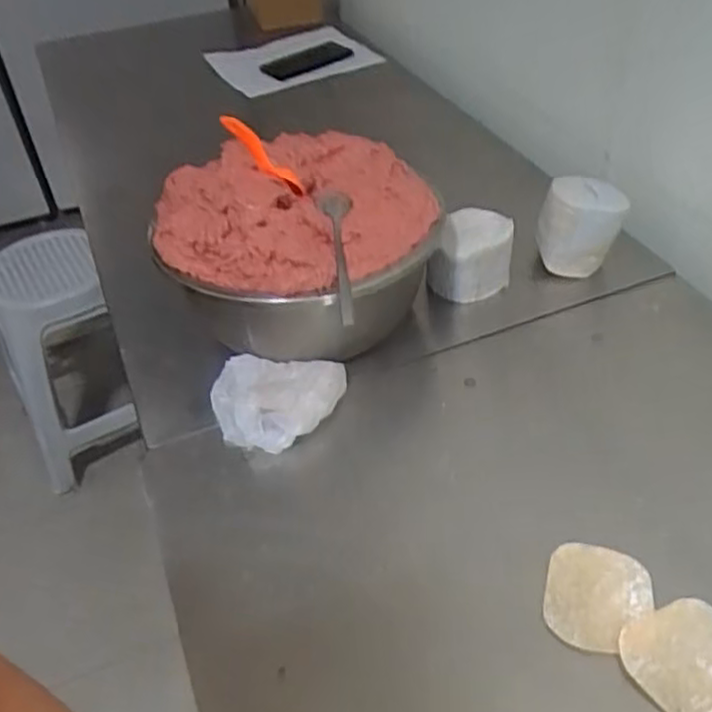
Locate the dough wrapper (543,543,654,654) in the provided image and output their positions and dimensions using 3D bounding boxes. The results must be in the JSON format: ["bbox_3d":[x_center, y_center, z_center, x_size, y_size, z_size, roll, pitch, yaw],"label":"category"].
[{"bbox_3d":[0.178,0.177,0.536,0.073,0.006,0.081,9,45,14],"label":"dough wrapper"}]

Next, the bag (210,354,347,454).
[{"bbox_3d":[-0.074,0.039,0.673,0.126,0.039,0.106,0,43,5],"label":"bag"}]

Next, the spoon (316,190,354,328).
[{"bbox_3d":[-0.015,-0.094,0.659,0.031,0.020,0.164,-6,56,-1],"label":"spoon"}]

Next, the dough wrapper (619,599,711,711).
[{"bbox_3d":[0.228,0.206,0.502,0.083,0.006,0.068,-21,46,-16],"label":"dough wrapper"}]

